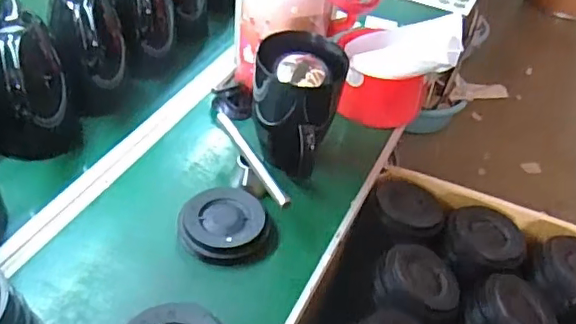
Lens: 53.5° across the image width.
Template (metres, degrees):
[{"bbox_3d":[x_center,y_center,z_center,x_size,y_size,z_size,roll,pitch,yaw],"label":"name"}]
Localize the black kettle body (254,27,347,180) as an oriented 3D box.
[{"bbox_3d":[0.011,-0.071,0.823,0.125,0.183,0.119,6,41,0],"label":"black kettle body"}]

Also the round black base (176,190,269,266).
[{"bbox_3d":[-0.088,0.086,0.773,0.113,0.029,0.109,4,41,-3],"label":"round black base"}]

